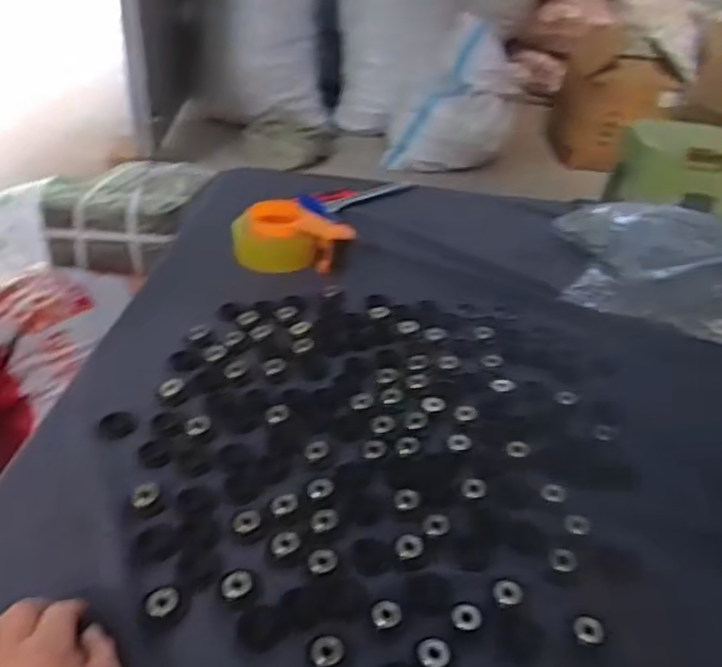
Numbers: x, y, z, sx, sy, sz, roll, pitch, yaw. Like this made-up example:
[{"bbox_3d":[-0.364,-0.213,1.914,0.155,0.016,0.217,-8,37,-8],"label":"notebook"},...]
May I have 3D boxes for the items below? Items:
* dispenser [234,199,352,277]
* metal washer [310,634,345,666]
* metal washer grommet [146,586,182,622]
[{"bbox_3d":[-0.098,-0.141,0.974,0.163,0.060,0.104,3,35,-2],"label":"dispenser"},{"bbox_3d":[-0.025,0.231,0.496,0.024,0.004,0.025,3,35,-2],"label":"metal washer"},{"bbox_3d":[-0.150,0.204,0.517,0.026,0.004,0.027,-4,36,-13],"label":"metal washer grommet"}]

